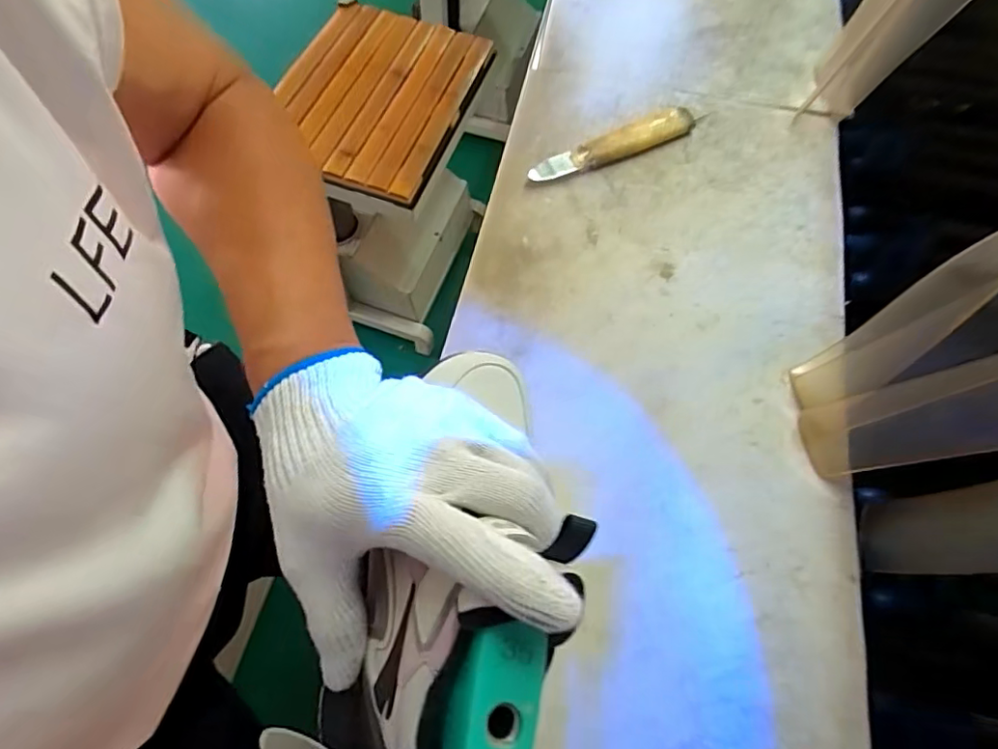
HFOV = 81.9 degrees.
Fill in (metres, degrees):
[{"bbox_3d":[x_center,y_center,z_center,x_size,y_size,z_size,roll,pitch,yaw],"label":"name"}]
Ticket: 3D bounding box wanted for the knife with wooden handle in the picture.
[{"bbox_3d":[0.098,-0.203,0.503,0.161,0.017,0.030,-24,67,-12],"label":"knife with wooden handle"}]

